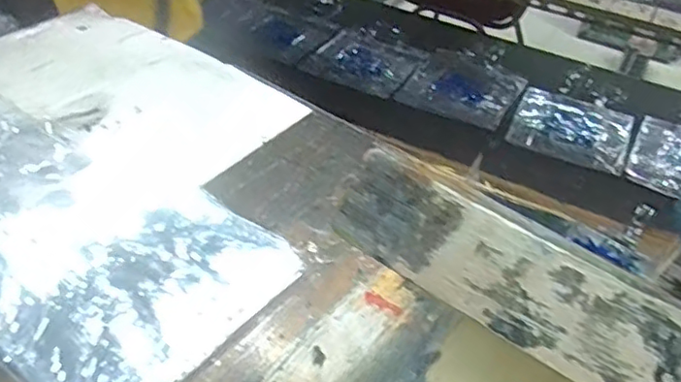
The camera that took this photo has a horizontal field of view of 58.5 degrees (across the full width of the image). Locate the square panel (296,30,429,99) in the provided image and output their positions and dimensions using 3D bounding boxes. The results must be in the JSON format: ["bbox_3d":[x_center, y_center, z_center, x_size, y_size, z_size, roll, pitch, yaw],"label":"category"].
[{"bbox_3d":[0.060,-0.336,1.593,0.269,0.018,0.226,22,45,19],"label":"square panel"}]

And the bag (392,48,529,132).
[{"bbox_3d":[0.309,-0.260,1.517,0.259,0.021,0.258,23,46,21],"label":"bag"}]

